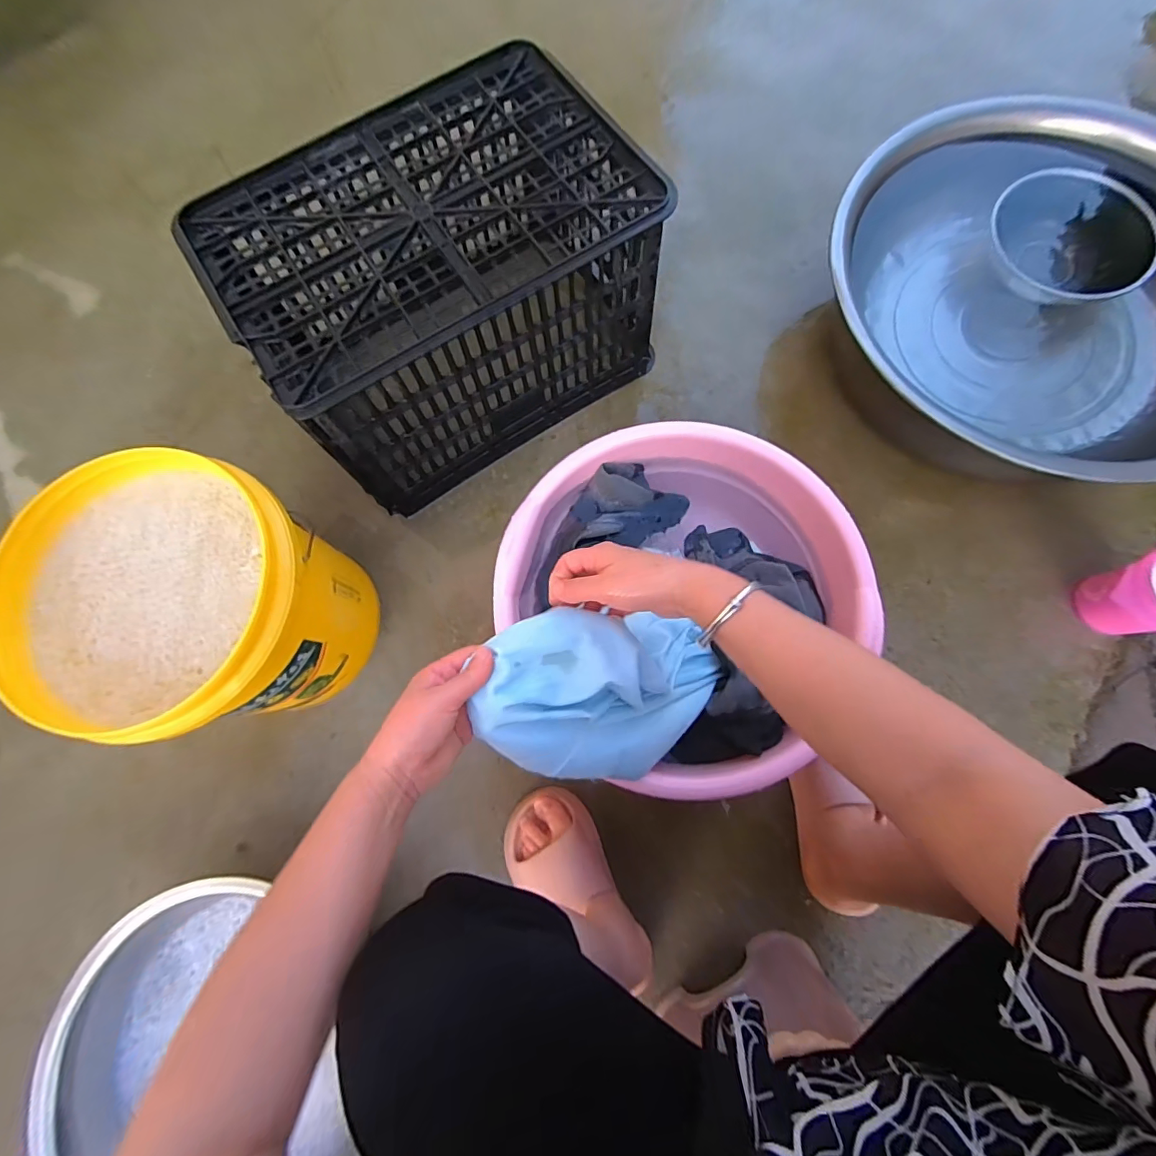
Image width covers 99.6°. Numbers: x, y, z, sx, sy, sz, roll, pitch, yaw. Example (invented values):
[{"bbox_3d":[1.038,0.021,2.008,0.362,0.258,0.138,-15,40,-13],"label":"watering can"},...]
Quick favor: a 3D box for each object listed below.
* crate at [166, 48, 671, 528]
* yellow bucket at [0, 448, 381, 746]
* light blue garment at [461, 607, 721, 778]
[{"bbox_3d":[-0.162,-0.362,0.638,0.458,0.249,0.314,-36,77,-8],"label":"crate"},{"bbox_3d":[-0.379,0.038,0.539,0.244,0.266,0.238,0,77,1],"label":"yellow bucket"},{"bbox_3d":[0.024,0.099,0.426,0.231,0.075,0.151,21,91,-33],"label":"light blue garment"}]

